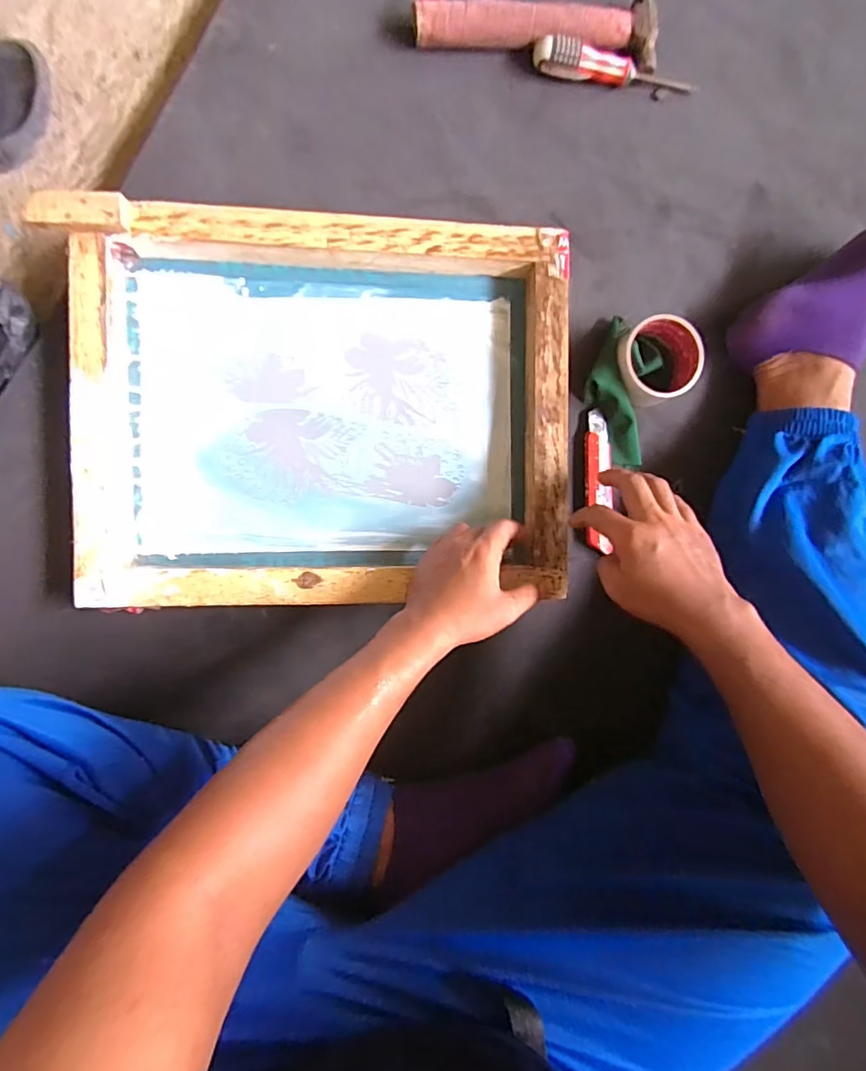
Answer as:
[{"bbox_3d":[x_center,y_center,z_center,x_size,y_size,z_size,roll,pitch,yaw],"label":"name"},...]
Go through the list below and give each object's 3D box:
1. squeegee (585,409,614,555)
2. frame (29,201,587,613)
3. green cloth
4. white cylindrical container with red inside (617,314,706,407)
[{"bbox_3d":[0.181,-0.059,0.557,0.028,0.020,0.150,0,88,-5],"label":"squeegee"},{"bbox_3d":[-0.102,-0.123,0.519,0.472,0.060,0.373,-1,91,-5],"label":"frame"},{"bbox_3d":[0.204,-0.156,0.561,0.072,0.034,0.149,7,90,-5],"label":"green cloth"},{"bbox_3d":[0.237,-0.185,0.553,0.078,0.053,0.082,0,91,-5],"label":"white cylindrical container with red inside"}]

